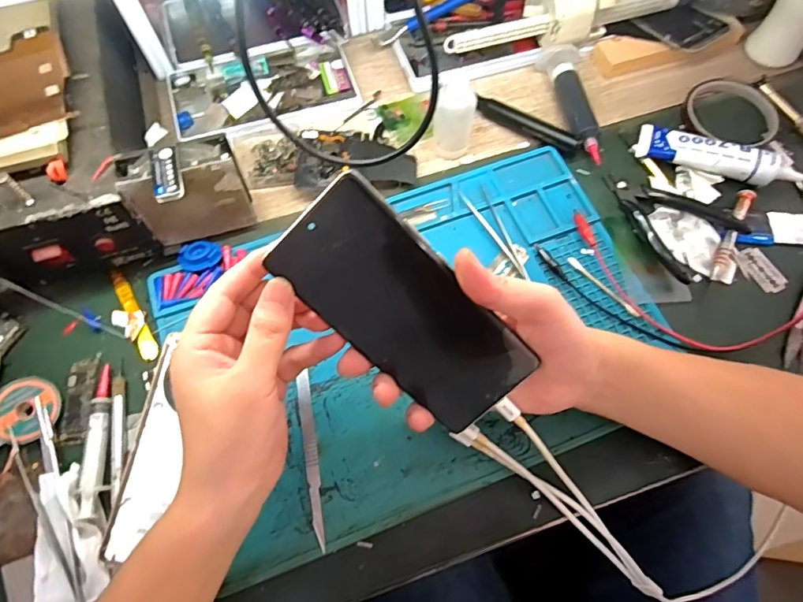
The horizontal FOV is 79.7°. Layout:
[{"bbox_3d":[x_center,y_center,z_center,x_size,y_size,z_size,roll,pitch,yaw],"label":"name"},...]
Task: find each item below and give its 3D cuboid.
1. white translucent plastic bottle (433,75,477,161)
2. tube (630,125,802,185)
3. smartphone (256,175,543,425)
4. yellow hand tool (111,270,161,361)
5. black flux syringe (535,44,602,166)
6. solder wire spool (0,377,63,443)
[{"bbox_3d":[0.047,-0.160,0.425,0.031,0.069,0.025,16,67,7],"label":"white translucent plastic bottle"},{"bbox_3d":[0.284,-0.129,0.433,0.135,0.025,0.038,24,68,10],"label":"tube"},{"bbox_3d":[0.004,0.006,0.282,0.072,0.007,0.159,-44,105,9],"label":"smartphone"},{"bbox_3d":[-0.216,0.011,0.387,0.014,0.004,0.086,-30,70,-12],"label":"yellow hand tool"},{"bbox_3d":[0.172,-0.192,0.466,0.033,0.023,0.140,-12,67,-6],"label":"black flux syringe"},{"bbox_3d":[-0.273,0.077,0.350,0.043,0.009,0.048,-41,73,-16],"label":"solder wire spool"}]

